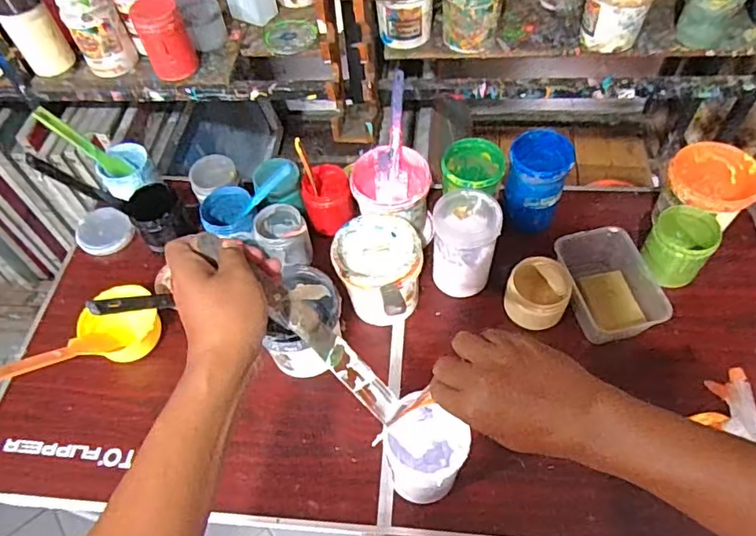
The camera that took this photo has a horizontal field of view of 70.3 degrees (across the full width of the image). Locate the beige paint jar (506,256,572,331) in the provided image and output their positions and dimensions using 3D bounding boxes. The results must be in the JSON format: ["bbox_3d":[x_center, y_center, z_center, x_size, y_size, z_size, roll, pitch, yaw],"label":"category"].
[{"bbox_3d":[0.246,0.043,0.831,0.092,0.067,0.098,-2,56,3],"label":"beige paint jar"}]

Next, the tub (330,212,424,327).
[{"bbox_3d":[0.002,0.004,0.823,0.123,0.131,0.122,-2,56,3],"label":"tub"}]

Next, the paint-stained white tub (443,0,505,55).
[{"bbox_3d":[0.186,-0.515,1.062,0.123,0.121,0.121,-2,56,3],"label":"paint-stained white tub"}]

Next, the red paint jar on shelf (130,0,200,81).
[{"bbox_3d":[-0.409,-0.441,1.035,0.088,0.135,0.071,-20,57,-9],"label":"red paint jar on shelf"}]

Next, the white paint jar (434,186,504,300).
[{"bbox_3d":[0.134,-0.034,0.829,0.099,0.136,0.106,-2,56,3],"label":"white paint jar"}]

